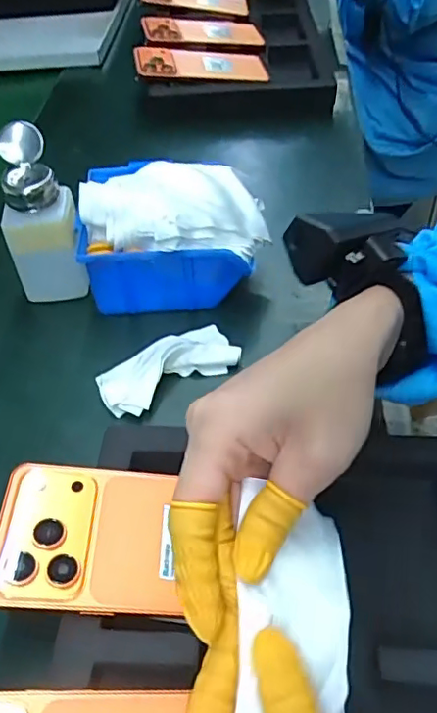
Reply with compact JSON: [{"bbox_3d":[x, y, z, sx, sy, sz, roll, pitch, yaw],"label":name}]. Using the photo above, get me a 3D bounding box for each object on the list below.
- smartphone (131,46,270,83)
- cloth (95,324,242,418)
[{"bbox_3d":[-0.023,-0.373,0.722,0.163,0.010,0.088,0,55,-9],"label":"smartphone"},{"bbox_3d":[-0.038,0.004,0.423,0.103,0.017,0.051,-29,52,-18],"label":"cloth"}]

